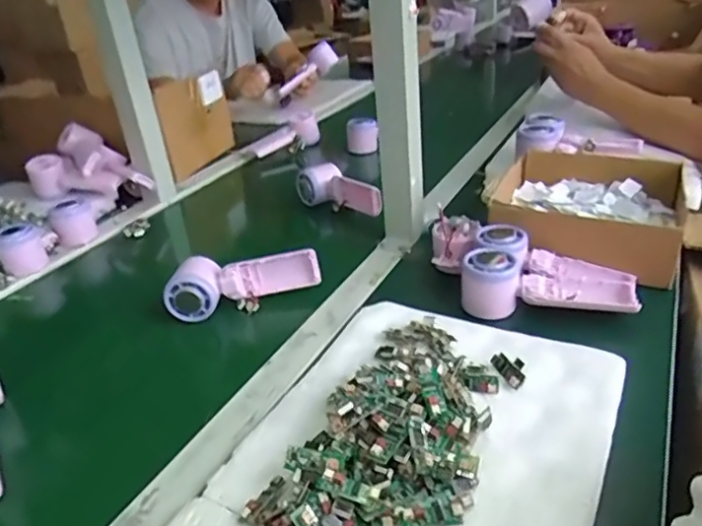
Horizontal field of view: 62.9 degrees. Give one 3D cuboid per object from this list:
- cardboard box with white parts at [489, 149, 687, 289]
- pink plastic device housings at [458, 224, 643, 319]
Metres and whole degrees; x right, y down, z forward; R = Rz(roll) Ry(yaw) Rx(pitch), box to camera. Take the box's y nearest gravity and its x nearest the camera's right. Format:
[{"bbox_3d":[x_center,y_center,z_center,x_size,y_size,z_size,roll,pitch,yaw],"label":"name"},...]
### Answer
[{"bbox_3d":[0.280,-0.067,0.701,0.215,0.072,0.201,11,33,28],"label":"cardboard box with white parts"},{"bbox_3d":[0.204,0.009,0.594,0.163,0.051,0.101,6,31,20],"label":"pink plastic device housings"}]

